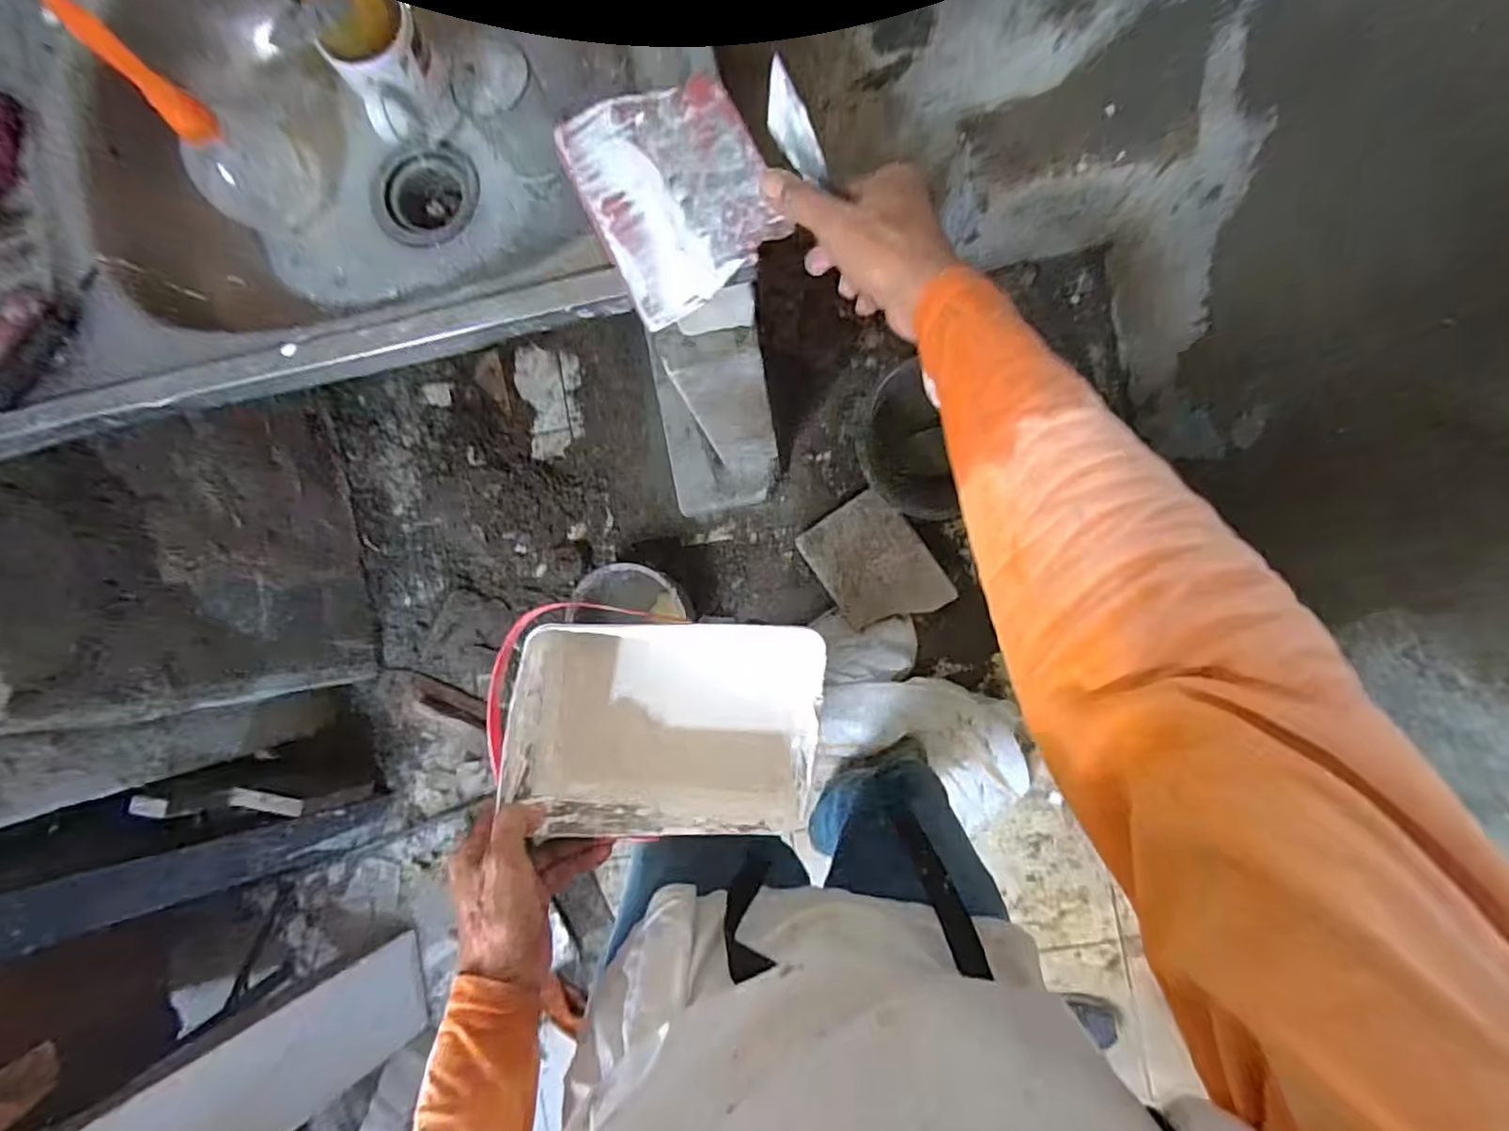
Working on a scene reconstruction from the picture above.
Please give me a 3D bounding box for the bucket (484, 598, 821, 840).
[{"bbox_3d":[-0.079,0.133,0.566,0.264,0.144,0.164,5,88,6],"label":"bucket"}]

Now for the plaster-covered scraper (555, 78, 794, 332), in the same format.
[{"bbox_3d":[-0.058,-0.276,0.477,0.129,0.007,0.166,-26,85,4],"label":"plaster-covered scraper"}]

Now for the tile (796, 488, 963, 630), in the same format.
[{"bbox_3d":[0.232,0.002,1.255,0.198,0.009,0.260,-34,96,12],"label":"tile"}]

